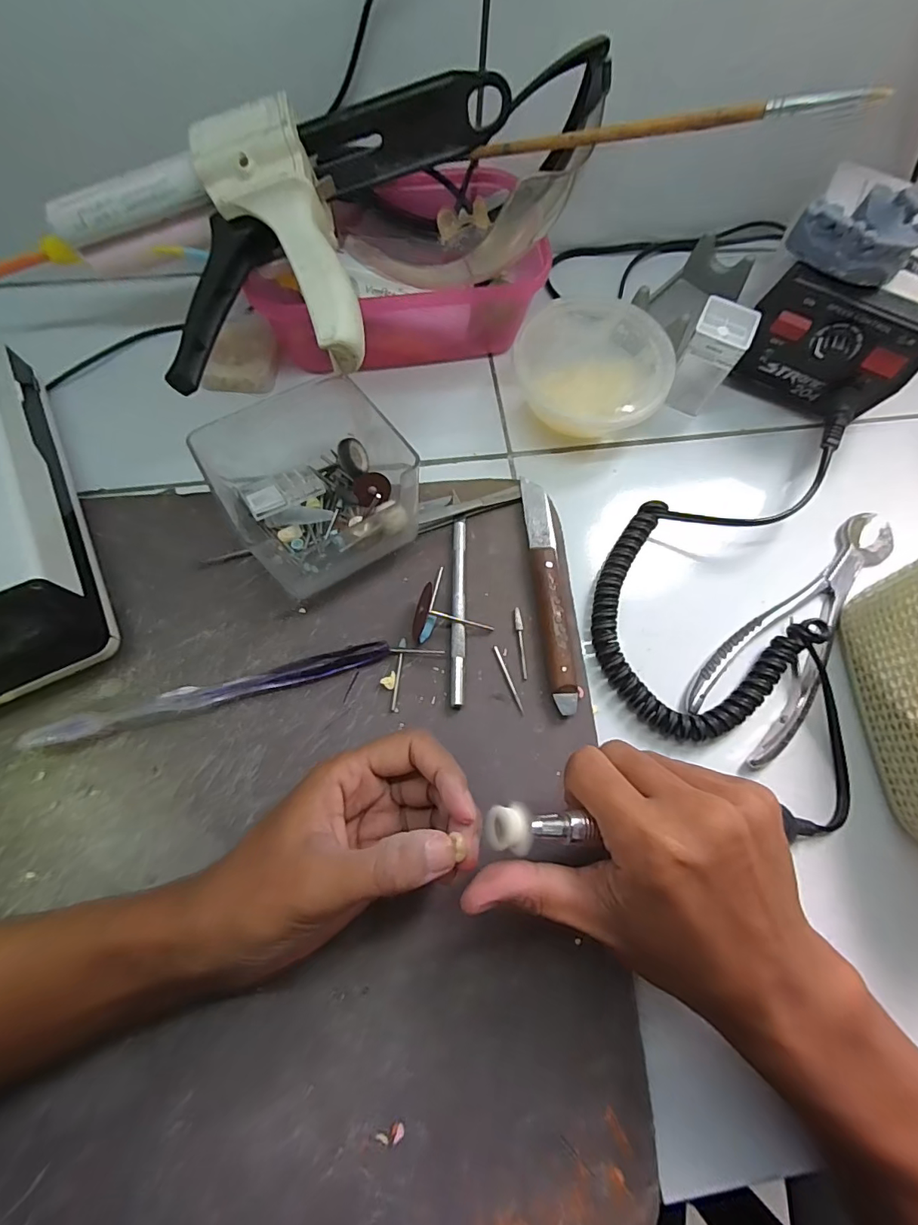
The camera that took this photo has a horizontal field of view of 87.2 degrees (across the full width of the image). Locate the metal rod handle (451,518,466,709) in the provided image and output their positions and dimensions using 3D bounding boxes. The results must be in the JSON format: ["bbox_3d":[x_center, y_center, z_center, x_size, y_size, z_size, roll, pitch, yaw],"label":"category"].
[{"bbox_3d":[0.000,-0.002,0.293,0.008,0.006,0.116,2,73,-2],"label":"metal rod handle"}]

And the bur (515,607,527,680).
[{"bbox_3d":[0.038,0.018,0.290,0.004,0.004,0.043,-4,73,-3],"label":"bur"}]

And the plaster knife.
[{"bbox_3d":[0.056,-0.014,0.296,0.018,0.015,0.148,-4,73,-3],"label":"plaster knife"}]

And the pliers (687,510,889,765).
[{"bbox_3d":[0.216,0.003,0.296,0.059,0.015,0.193,42,76,10],"label":"pliers"}]

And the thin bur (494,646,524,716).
[{"bbox_3d":[0.030,0.039,0.283,0.004,0.004,0.043,-20,75,-8],"label":"thin bur"}]

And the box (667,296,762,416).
[{"bbox_3d":[0.169,-0.173,0.329,0.034,0.056,0.037,25,74,5],"label":"box"}]

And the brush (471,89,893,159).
[{"bbox_3d":[0.089,-0.238,0.238,0.194,0.007,0.005,22,72,28],"label":"brush"}]

